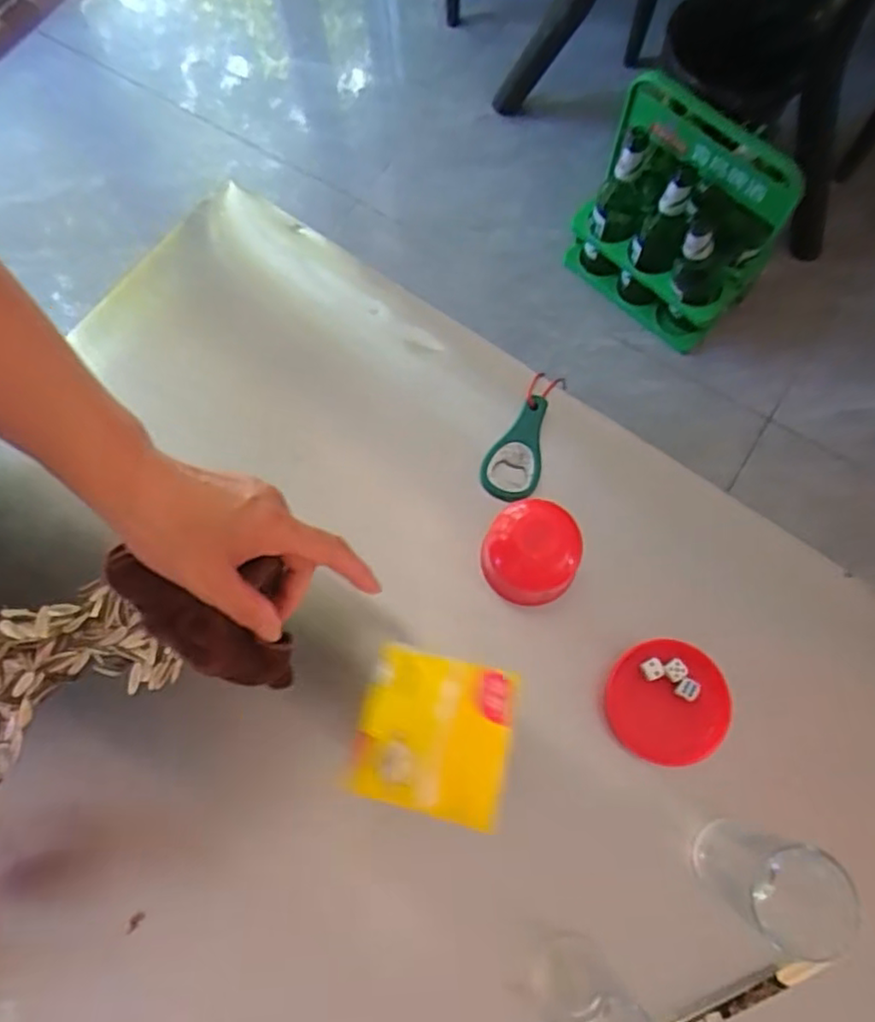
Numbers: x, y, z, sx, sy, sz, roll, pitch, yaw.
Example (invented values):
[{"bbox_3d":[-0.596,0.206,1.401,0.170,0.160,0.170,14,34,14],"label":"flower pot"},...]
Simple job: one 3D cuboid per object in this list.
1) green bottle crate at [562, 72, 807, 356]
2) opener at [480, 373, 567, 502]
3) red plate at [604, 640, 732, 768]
[{"bbox_3d":[0.345,-0.423,0.987,0.172,0.257,0.278,-44,80,-11],"label":"green bottle crate"},{"bbox_3d":[0.069,-0.062,0.539,0.043,0.013,0.110,20,76,4],"label":"opener"},{"bbox_3d":[0.159,0.133,0.467,0.078,0.016,0.080,-2,76,-1],"label":"red plate"}]

